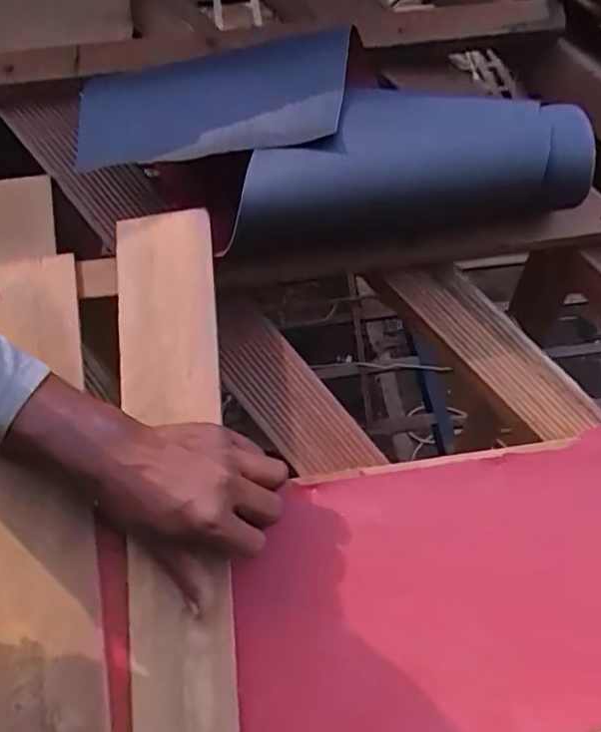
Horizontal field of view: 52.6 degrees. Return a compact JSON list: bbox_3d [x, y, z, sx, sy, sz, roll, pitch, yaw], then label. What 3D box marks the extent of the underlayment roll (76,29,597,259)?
[{"bbox_3d":[0.031,-0.180,0.499,0.419,0.131,0.160,-7,56,-2],"label":"underlayment roll"}]

